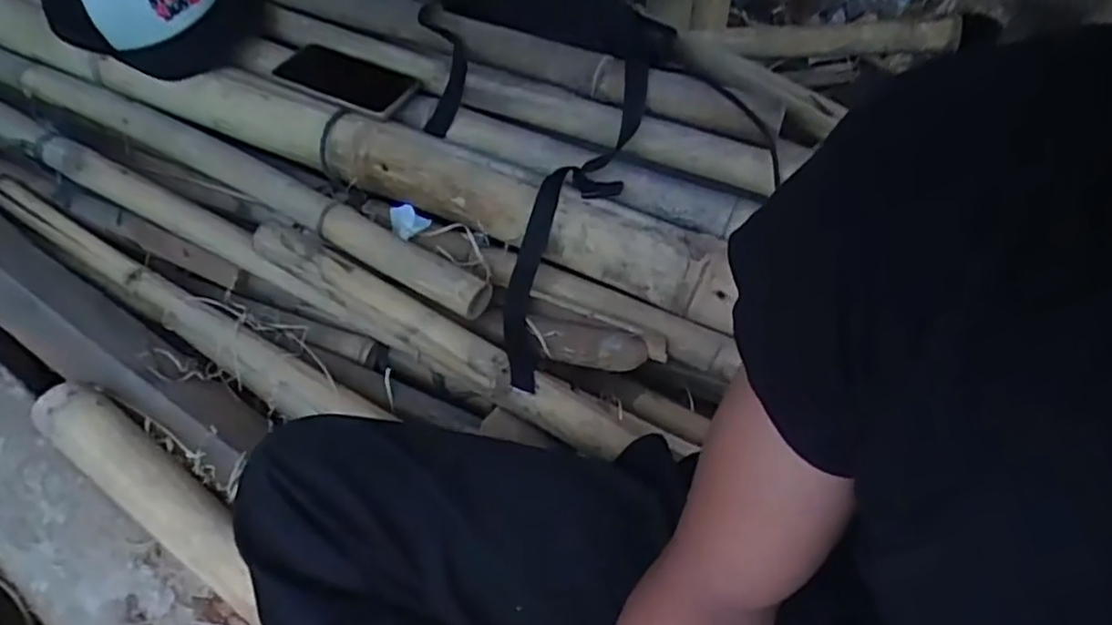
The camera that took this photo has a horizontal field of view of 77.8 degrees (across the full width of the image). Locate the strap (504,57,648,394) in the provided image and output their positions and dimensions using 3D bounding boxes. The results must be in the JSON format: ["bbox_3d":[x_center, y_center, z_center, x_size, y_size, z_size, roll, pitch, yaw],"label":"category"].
[{"bbox_3d":[0.009,-0.092,0.708,0.075,0.352,0.066,27,8,20],"label":"strap"}]

